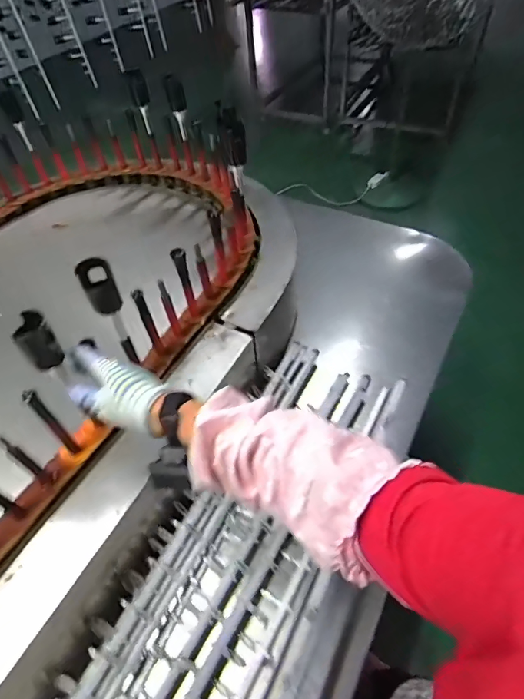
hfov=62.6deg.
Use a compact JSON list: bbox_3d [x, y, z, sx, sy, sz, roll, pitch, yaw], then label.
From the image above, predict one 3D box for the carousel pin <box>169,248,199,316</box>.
[{"bbox_3d":[-0.126,-0.108,0.736,0.021,0.153,0.023,-17,56,-7],"label":"carousel pin"}]

